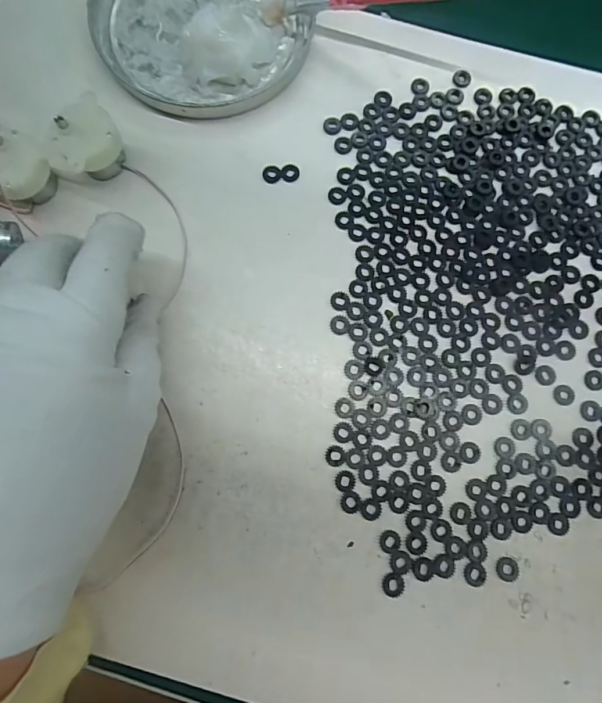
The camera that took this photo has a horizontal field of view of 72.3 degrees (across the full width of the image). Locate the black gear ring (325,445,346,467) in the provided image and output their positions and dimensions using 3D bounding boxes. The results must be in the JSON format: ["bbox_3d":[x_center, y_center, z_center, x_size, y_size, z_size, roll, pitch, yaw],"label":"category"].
[{"bbox_3d":[0.017,0.053,0.207,0.010,0.004,0.010,0,80,-1],"label":"black gear ring"}]

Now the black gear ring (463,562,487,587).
[{"bbox_3d":[0.084,0.107,0.197,0.010,0.004,0.010,0,80,-1],"label":"black gear ring"}]

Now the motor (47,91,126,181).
[{"bbox_3d":[-0.113,-0.111,0.220,0.027,0.027,0.039,33,81,4],"label":"motor"}]

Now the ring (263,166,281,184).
[{"bbox_3d":[-0.016,-0.101,0.235,0.010,0.004,0.010,0,80,-1],"label":"ring"}]

